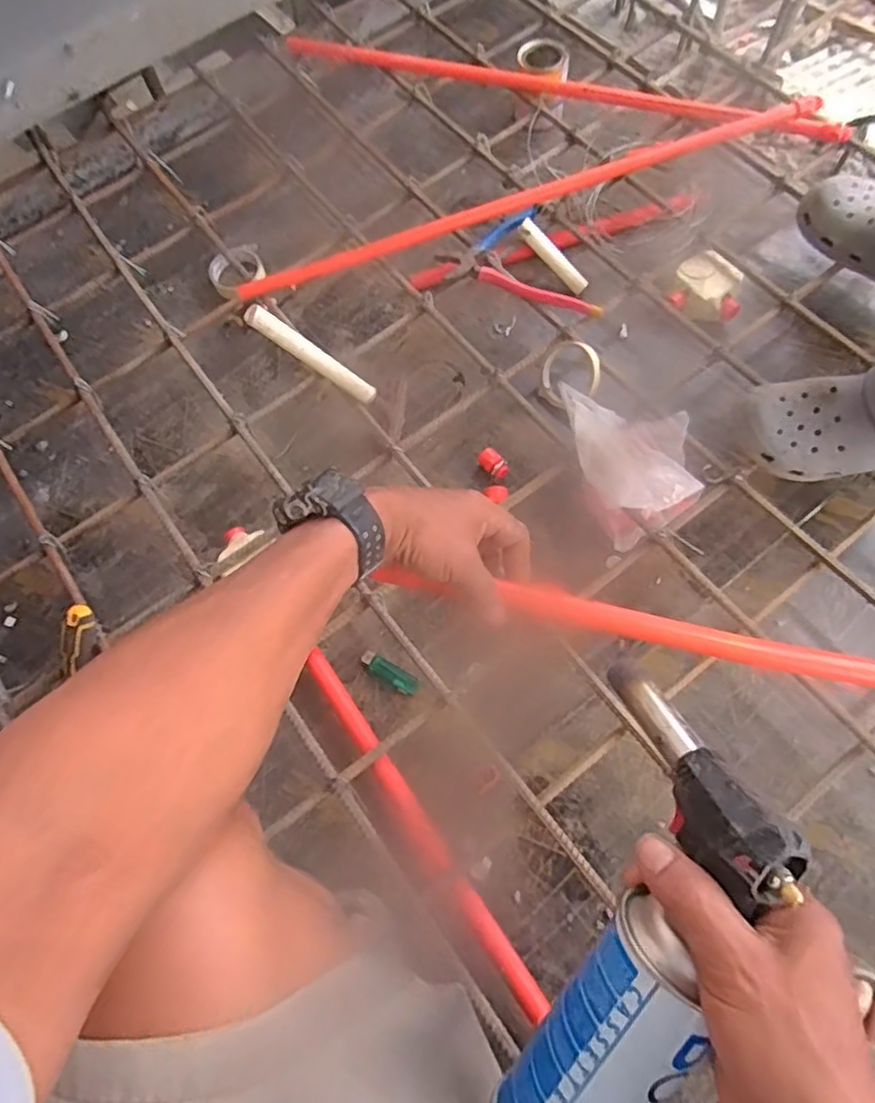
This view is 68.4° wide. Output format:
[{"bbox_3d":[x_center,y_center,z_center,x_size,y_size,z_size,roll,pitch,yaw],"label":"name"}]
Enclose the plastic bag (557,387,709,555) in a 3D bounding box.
[{"bbox_3d":[0.249,-0.126,0.806,0.146,0.072,0.218,-11,68,0],"label":"plastic bag"}]

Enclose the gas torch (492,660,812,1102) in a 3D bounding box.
[{"bbox_3d":[0.096,0.208,0.335,0.086,0.095,0.260,21,92,10],"label":"gas torch"}]

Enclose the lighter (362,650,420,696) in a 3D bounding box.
[{"bbox_3d":[-0.059,0.150,0.797,0.077,0.015,0.024,28,73,14],"label":"lighter"}]

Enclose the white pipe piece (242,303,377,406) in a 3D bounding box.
[{"bbox_3d":[-0.154,-0.243,0.810,0.024,0.192,0.025,-9,62,44],"label":"white pipe piece"}]

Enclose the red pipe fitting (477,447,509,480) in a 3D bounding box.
[{"bbox_3d":[0.077,-0.119,0.890,0.026,0.029,0.047,-44,72,-12],"label":"red pipe fitting"}]

